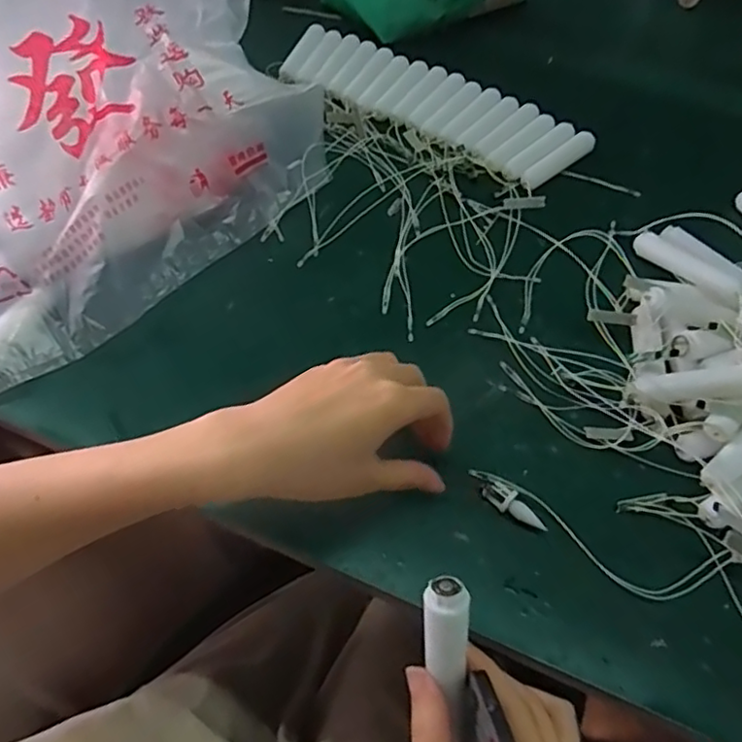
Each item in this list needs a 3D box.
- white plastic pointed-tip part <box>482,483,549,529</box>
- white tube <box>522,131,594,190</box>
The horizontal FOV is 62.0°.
[{"bbox_3d":[0.084,0.080,0.360,0.040,0.011,0.014,40,63,21],"label":"white plastic pointed-tip part"},{"bbox_3d":[0.166,-0.186,0.544,0.091,0.013,0.018,-34,65,-22],"label":"white tube"}]

